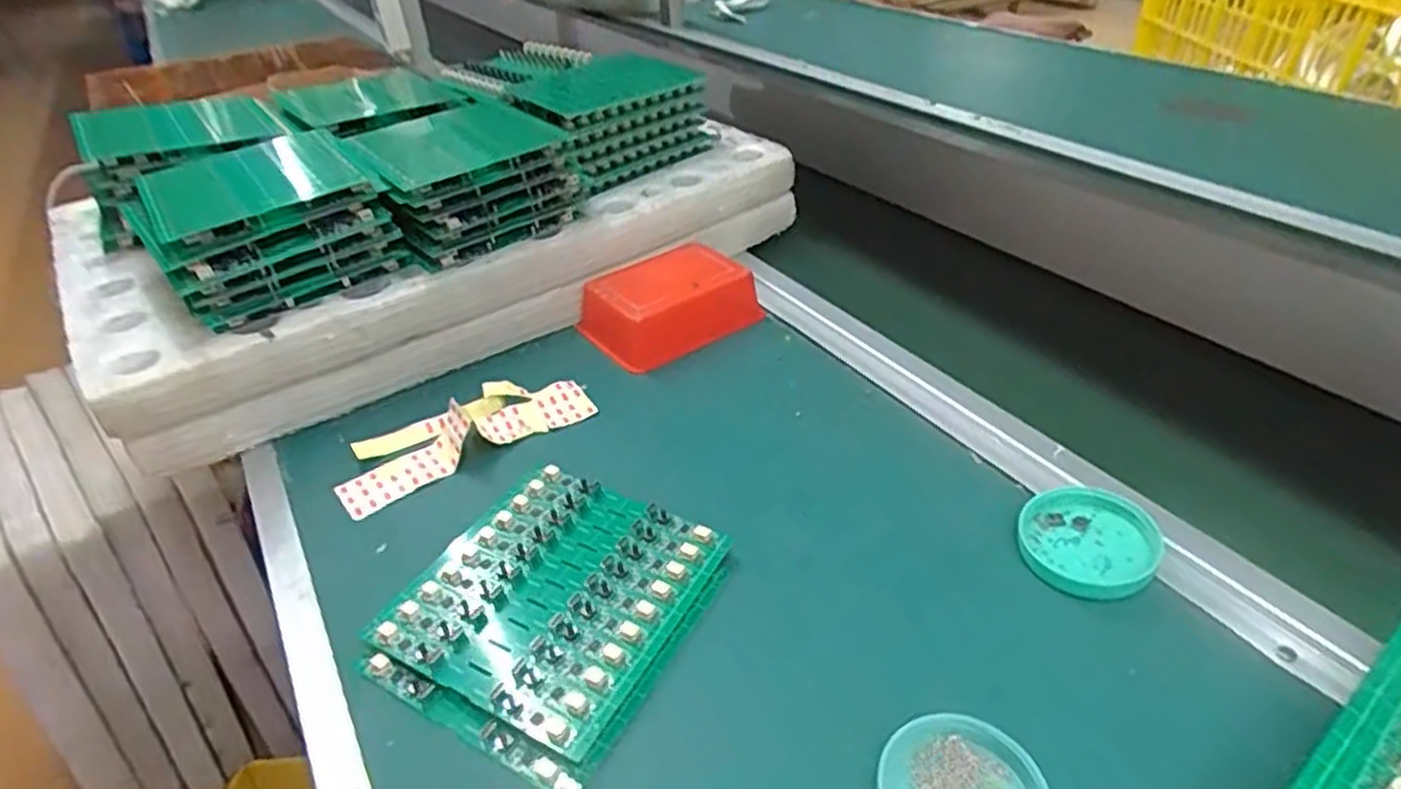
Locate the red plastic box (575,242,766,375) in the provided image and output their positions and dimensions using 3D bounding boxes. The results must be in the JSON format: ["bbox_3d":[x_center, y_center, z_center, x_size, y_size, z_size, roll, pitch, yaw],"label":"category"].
[{"bbox_3d":[-0.026,-0.073,0.603,0.132,0.042,0.084,-29,43,-29],"label":"red plastic box"}]

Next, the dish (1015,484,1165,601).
[{"bbox_3d":[0.205,0.076,0.403,0.068,0.014,0.064,-3,37,2],"label":"dish"}]

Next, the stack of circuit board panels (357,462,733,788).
[{"bbox_3d":[-0.076,0.105,0.392,0.135,0.023,0.146,17,42,25],"label":"stack of circuit board panels"}]

